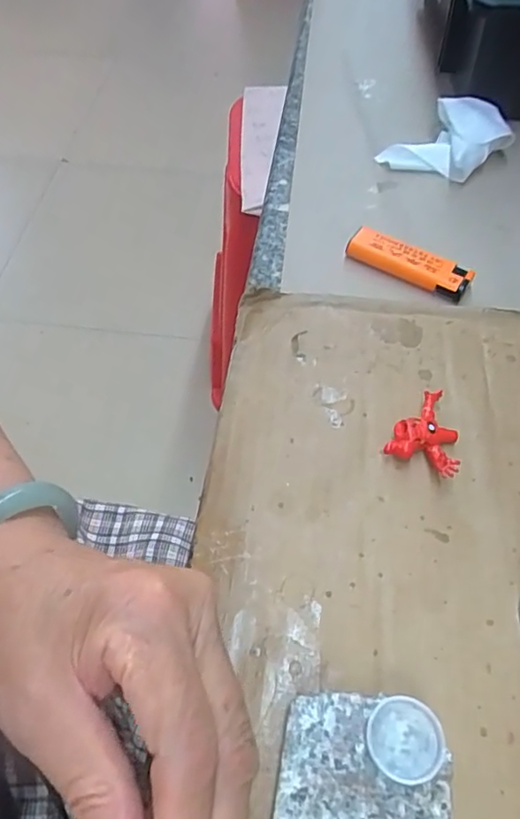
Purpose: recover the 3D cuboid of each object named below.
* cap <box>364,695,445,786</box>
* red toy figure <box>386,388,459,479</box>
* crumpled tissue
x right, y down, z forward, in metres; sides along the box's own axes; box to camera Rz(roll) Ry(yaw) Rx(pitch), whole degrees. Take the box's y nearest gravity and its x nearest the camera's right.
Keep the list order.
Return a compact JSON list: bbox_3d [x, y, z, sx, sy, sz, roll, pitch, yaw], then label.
[{"bbox_3d":[0.053,0.119,0.205,0.026,0.005,0.026,6,61,10],"label":"cap"},{"bbox_3d":[0.089,0.011,0.289,0.035,0.016,0.044,27,61,16],"label":"red toy figure"},{"bbox_3d":[0.140,-0.201,0.422,0.081,0.031,0.056,-34,63,-20],"label":"crumpled tissue"}]

